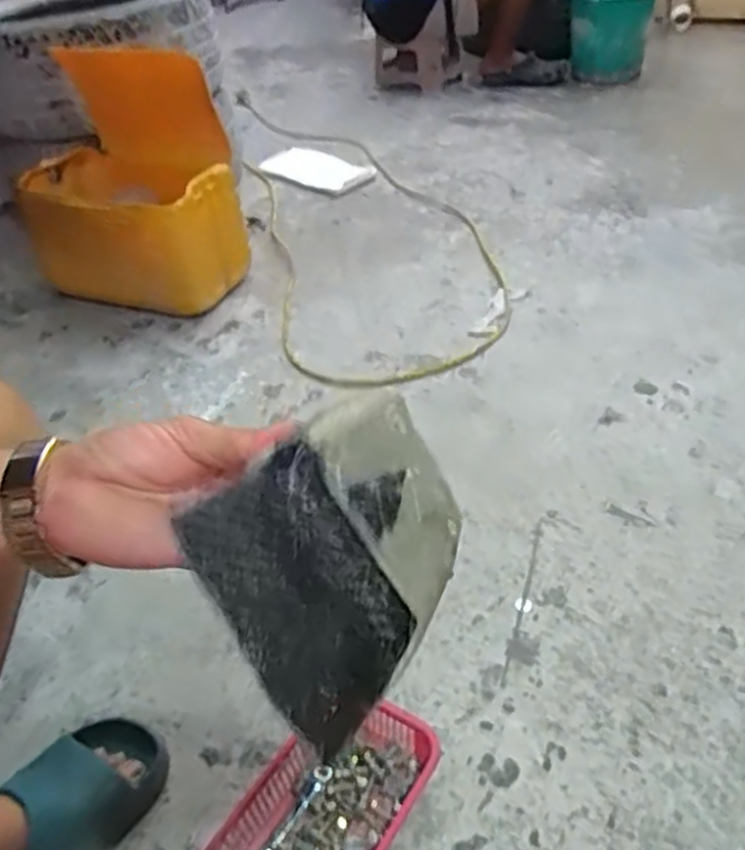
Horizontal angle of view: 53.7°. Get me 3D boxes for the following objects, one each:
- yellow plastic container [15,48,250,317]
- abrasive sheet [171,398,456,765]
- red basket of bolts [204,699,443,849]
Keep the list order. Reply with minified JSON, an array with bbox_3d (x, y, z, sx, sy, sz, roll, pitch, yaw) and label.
[{"bbox_3d":[-0.467,-0.466,1.441,0.431,0.433,0.236,11,42,21],"label":"yellow plastic container"},{"bbox_3d":[-0.011,0.053,0.302,0.123,0.101,0.026,-39,7,-36],"label":"abrasive sheet"},{"bbox_3d":[-0.051,0.352,0.661,0.146,0.049,0.232,21,45,30],"label":"red basket of bolts"}]

